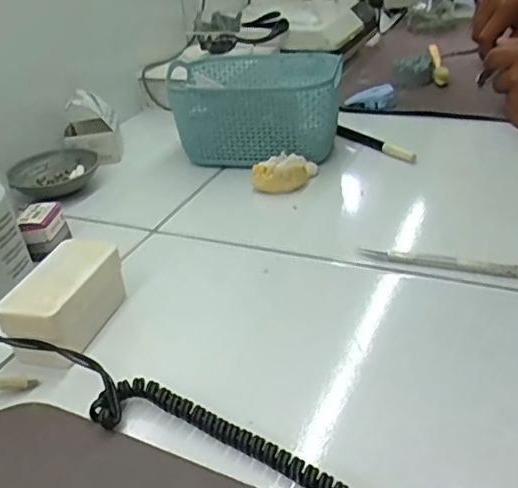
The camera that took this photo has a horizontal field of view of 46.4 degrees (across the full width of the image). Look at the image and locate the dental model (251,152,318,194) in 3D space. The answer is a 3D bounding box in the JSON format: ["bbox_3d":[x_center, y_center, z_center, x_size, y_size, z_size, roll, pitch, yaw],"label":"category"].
[{"bbox_3d":[0.024,-0.067,0.559,0.043,0.021,0.050,12,34,25],"label":"dental model"}]

